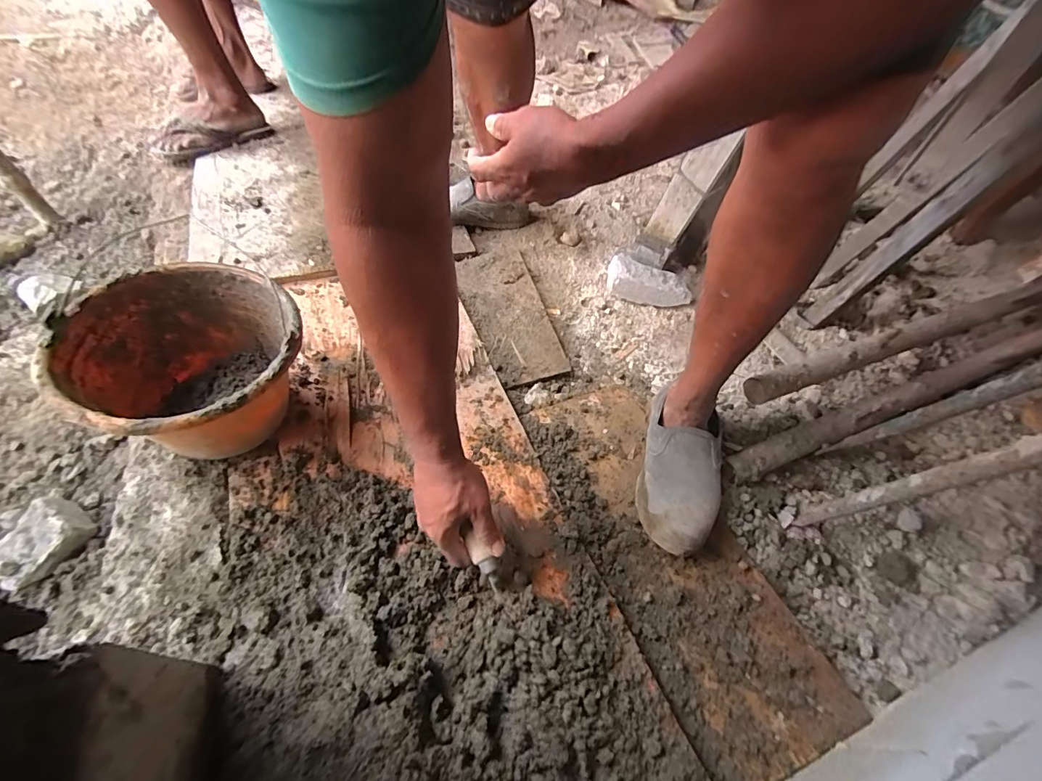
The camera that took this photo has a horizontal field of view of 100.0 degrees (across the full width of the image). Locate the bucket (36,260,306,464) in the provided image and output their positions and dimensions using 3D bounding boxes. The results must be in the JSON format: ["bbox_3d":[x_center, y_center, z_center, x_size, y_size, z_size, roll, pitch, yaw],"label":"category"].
[{"bbox_3d":[-0.392,-0.018,0.556,0.236,0.183,0.228,0,53,0],"label":"bucket"}]

